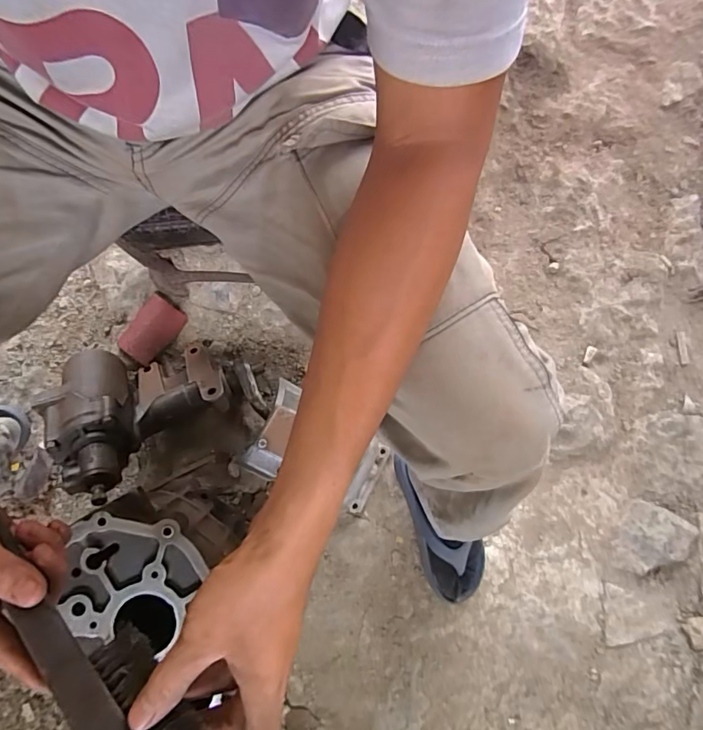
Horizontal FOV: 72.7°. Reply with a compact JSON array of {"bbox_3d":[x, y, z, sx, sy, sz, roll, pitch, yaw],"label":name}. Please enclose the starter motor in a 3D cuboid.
[{"bbox_3d":[-0.347,0.076,0.629,0.101,0.070,0.240,-20,56,-6],"label":"starter motor"}]

